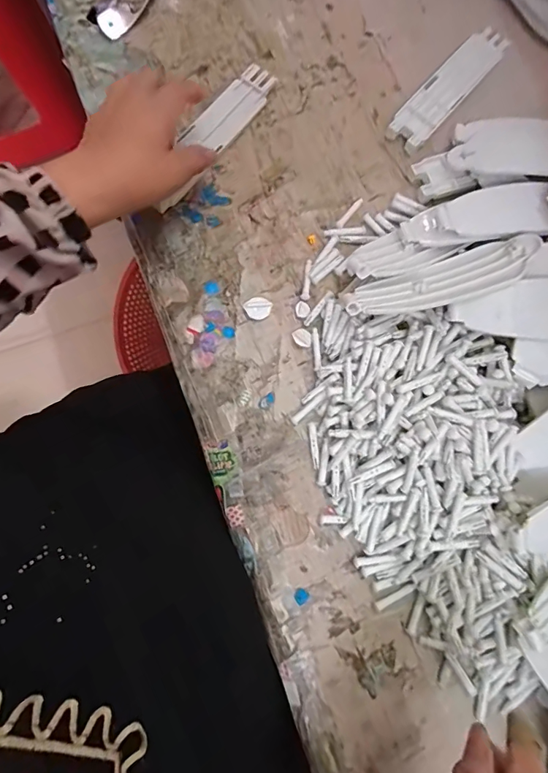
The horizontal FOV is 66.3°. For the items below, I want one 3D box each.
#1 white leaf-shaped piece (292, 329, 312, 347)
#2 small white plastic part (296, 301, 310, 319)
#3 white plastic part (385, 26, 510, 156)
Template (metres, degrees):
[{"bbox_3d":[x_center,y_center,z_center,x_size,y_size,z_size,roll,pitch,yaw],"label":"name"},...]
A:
[{"bbox_3d":[0.026,-0.044,0.374,0.015,0.004,0.018,-28,82,-8],"label":"white leaf-shaped piece"},{"bbox_3d":[0.026,-0.069,0.379,0.013,0.004,0.015,2,77,-1],"label":"small white plastic part"},{"bbox_3d":[0.178,-0.305,0.423,0.039,0.013,0.181,40,79,4],"label":"white plastic part"}]

